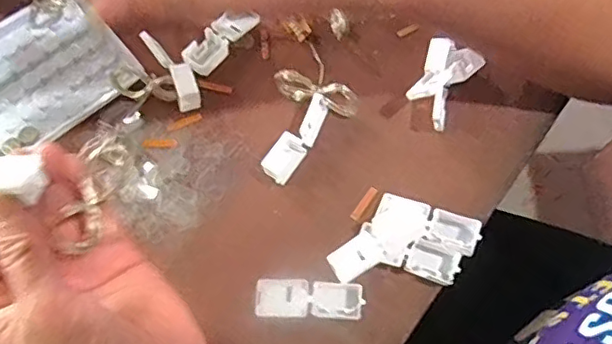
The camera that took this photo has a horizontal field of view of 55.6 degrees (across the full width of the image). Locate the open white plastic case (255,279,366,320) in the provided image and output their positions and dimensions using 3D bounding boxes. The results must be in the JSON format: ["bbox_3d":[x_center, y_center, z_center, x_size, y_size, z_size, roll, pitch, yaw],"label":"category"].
[{"bbox_3d":[0.002,0.067,0.306,0.055,0.009,0.019,1,71,3],"label":"open white plastic case"}]

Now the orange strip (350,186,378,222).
[{"bbox_3d":[0.034,0.018,0.332,0.005,0.005,0.024,34,75,13],"label":"orange strip"}]

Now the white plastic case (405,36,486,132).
[{"bbox_3d":[0.079,-0.053,0.340,0.030,0.027,0.045,29,74,12],"label":"white plastic case"}]

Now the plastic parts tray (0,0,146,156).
[{"bbox_3d":[-0.180,-0.056,0.361,0.129,0.014,0.092,-38,74,-11],"label":"plastic parts tray"}]

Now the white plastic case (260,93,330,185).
[{"bbox_3d":[-0.003,-0.020,0.339,0.017,0.014,0.057,34,75,13],"label":"white plastic case"}]

